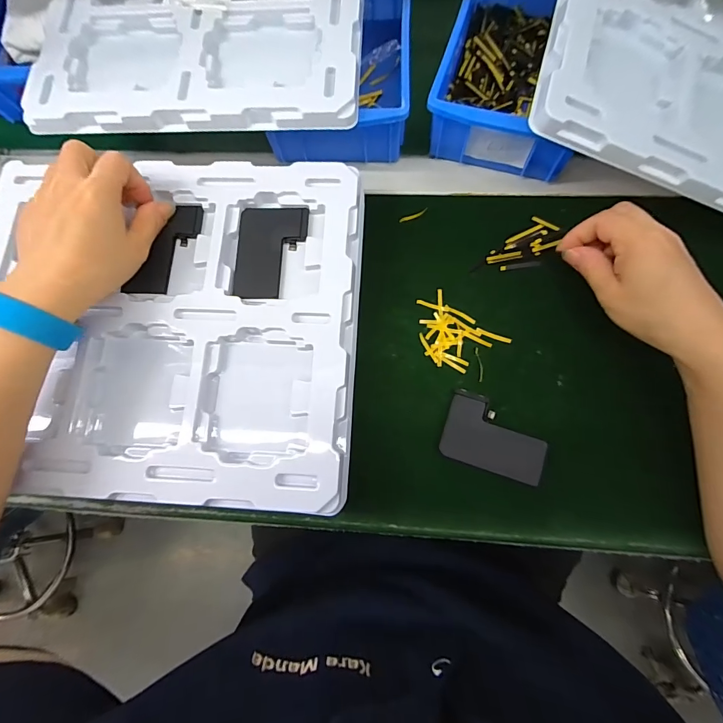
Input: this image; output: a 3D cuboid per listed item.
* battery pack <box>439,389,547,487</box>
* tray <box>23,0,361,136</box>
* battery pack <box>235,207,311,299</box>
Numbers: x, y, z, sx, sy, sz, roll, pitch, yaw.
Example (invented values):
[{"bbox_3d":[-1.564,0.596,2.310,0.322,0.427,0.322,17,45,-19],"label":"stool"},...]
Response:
[{"bbox_3d":[0.106,0.060,0.308,0.079,0.007,0.055,18,79,7],"label":"battery pack"},{"bbox_3d":[-0.137,-0.352,0.353,0.275,0.024,0.323,2,78,4],"label":"tray"},{"bbox_3d":[-0.075,-0.090,0.320,0.057,0.005,0.082,1,77,4],"label":"battery pack"}]

